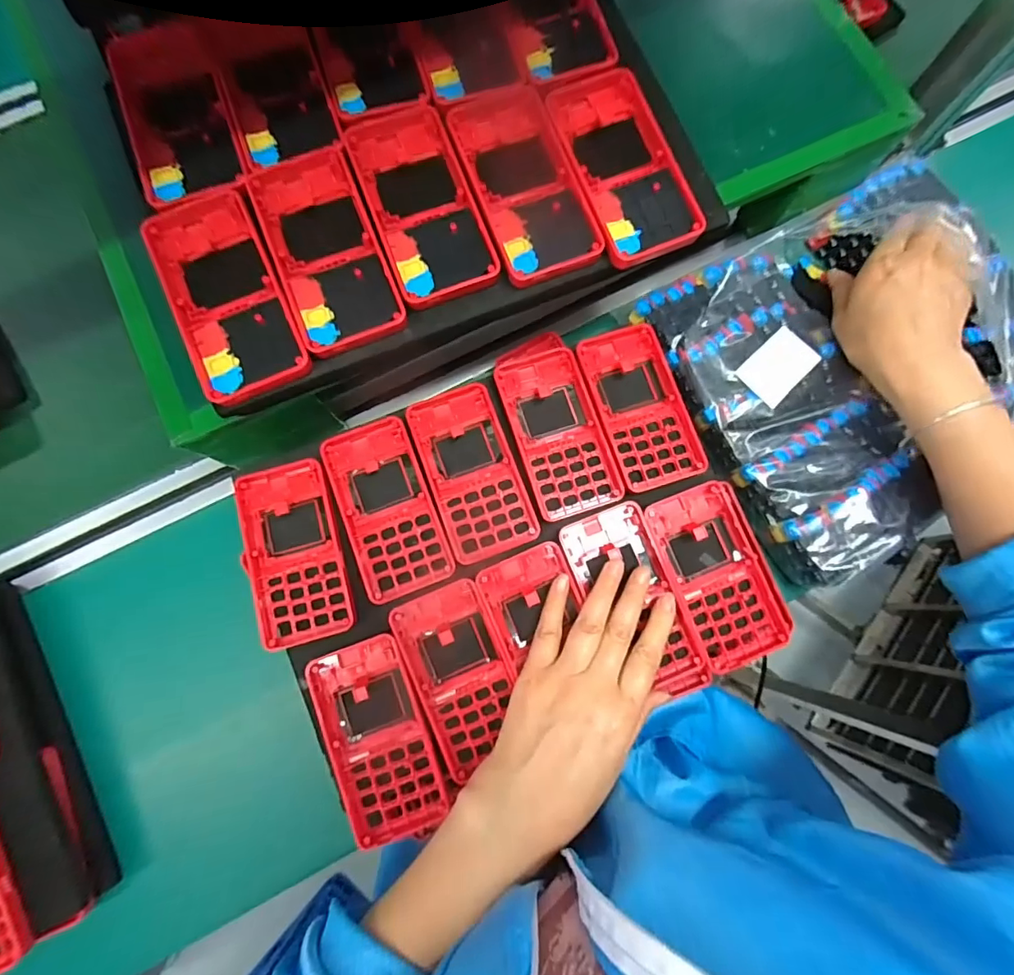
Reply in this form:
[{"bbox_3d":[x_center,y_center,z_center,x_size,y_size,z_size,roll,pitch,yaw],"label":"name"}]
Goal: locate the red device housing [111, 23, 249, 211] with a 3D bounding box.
[{"bbox_3d":[-0.213,-0.245,0.322,0.063,0.012,0.137,-18,80,-4],"label":"red device housing"}]

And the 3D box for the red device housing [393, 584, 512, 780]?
[{"bbox_3d":[-0.030,0.125,0.332,0.062,0.013,0.117,-22,81,-5],"label":"red device housing"}]

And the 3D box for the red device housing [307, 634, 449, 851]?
[{"bbox_3d":[-0.084,0.164,0.328,0.063,0.016,0.122,-19,80,-4],"label":"red device housing"}]

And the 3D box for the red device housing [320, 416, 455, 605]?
[{"bbox_3d":[-0.085,0.013,0.353,0.063,0.011,0.126,-20,81,-4],"label":"red device housing"}]

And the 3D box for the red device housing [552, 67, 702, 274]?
[{"bbox_3d":[0.075,-0.206,0.318,0.065,0.015,0.125,-19,81,-4],"label":"red device housing"}]

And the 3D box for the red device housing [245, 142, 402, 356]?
[{"bbox_3d":[-0.111,-0.146,0.305,0.062,0.014,0.126,-21,81,-4],"label":"red device housing"}]

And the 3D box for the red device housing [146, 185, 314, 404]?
[{"bbox_3d":[-0.170,-0.120,0.301,0.063,0.014,0.137,-23,81,-5],"label":"red device housing"}]

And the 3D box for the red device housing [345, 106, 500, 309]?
[{"bbox_3d":[-0.055,-0.180,0.312,0.061,0.012,0.131,-20,81,-4],"label":"red device housing"}]

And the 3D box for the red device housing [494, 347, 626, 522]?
[{"bbox_3d":[0.037,-0.042,0.366,0.062,0.010,0.125,-18,80,-4],"label":"red device housing"}]

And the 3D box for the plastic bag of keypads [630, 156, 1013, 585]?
[{"bbox_3d":[0.304,-0.110,0.425,0.305,0.054,0.270,-29,81,-6],"label":"plastic bag of keypads"}]

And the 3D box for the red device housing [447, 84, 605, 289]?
[{"bbox_3d":[0.010,-0.193,0.316,0.063,0.011,0.125,-19,81,-4],"label":"red device housing"}]

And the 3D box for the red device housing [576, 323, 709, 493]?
[{"bbox_3d":[0.099,-0.061,0.372,0.063,0.014,0.124,-17,80,-4],"label":"red device housing"}]

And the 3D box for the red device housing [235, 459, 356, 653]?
[{"bbox_3d":[-0.149,0.044,0.350,0.065,0.018,0.125,-16,80,-3],"label":"red device housing"}]

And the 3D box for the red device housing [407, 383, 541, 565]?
[{"bbox_3d":[-0.025,-0.012,0.359,0.062,0.010,0.123,-20,81,-4],"label":"red device housing"}]

